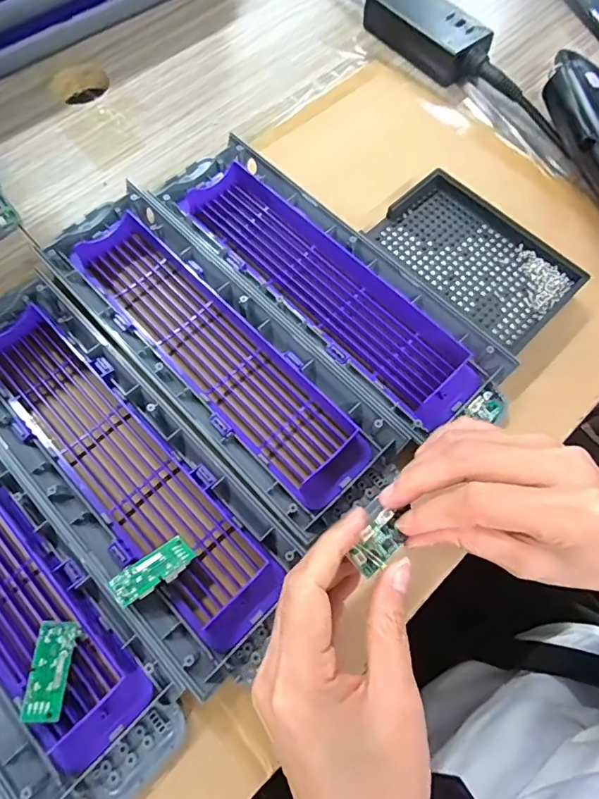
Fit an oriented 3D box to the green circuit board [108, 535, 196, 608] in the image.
[{"bbox_3d":[-0.077,0.090,0.243,0.043,0.007,0.019,-28,69,-39],"label":"green circuit board"}]

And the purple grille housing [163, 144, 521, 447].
[{"bbox_3d":[0.014,-0.081,0.321,0.081,0.030,0.276,-43,75,-14],"label":"purple grille housing"}]

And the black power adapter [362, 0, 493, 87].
[{"bbox_3d":[0.119,-0.342,0.428,0.046,0.031,0.126,-40,74,-14],"label":"black power adapter"}]

